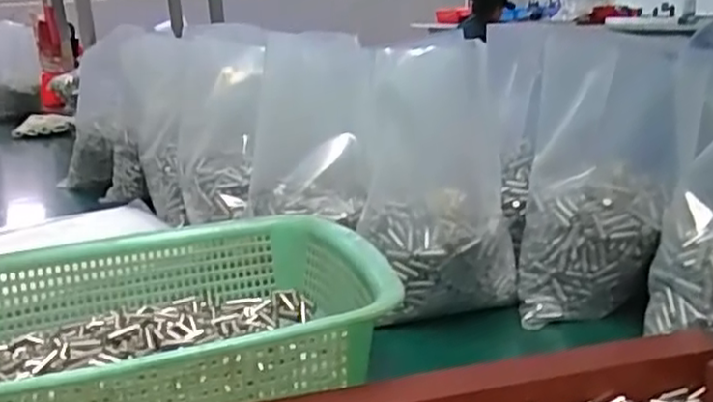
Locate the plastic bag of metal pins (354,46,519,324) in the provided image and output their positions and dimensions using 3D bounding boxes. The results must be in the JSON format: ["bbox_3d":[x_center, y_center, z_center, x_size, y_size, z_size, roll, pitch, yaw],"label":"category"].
[{"bbox_3d":[0.064,-0.017,0.560,0.125,0.191,0.122,0,17,9],"label":"plastic bag of metal pins"}]

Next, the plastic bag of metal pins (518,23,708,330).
[{"bbox_3d":[0.194,-0.026,0.547,0.119,0.222,0.100,1,17,13],"label":"plastic bag of metal pins"}]

